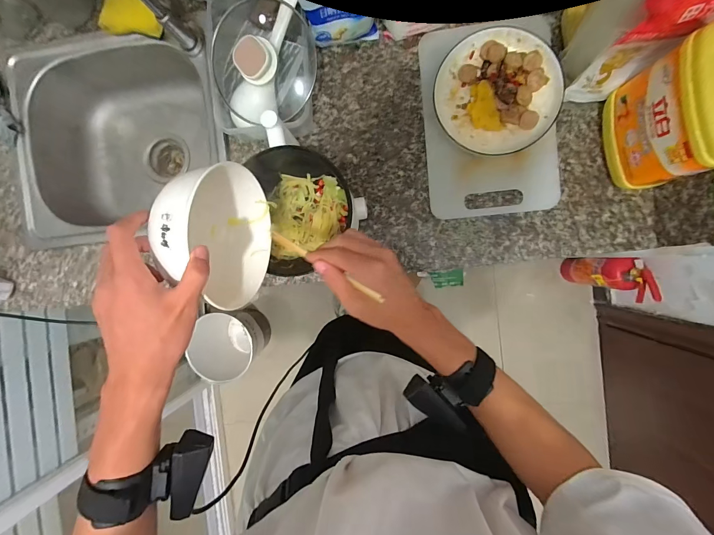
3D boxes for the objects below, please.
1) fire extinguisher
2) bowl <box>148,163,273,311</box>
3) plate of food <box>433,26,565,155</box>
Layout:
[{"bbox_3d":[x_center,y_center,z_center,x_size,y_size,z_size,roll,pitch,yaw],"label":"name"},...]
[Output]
[{"bbox_3d":[0.865,0.030,1.166,0.089,0.431,0.126,3,92,4],"label":"fire extinguisher"},{"bbox_3d":[-0.150,-0.037,0.361,0.067,0.144,0.131,7,92,4],"label":"bowl"},{"bbox_3d":[0.216,-0.269,0.513,0.181,0.044,0.174,0,92,4],"label":"plate of food"}]

